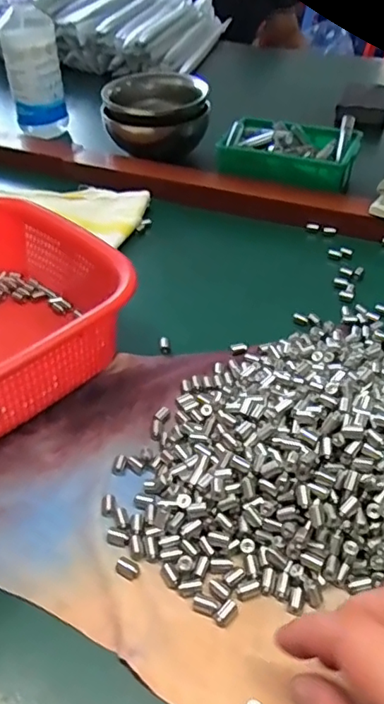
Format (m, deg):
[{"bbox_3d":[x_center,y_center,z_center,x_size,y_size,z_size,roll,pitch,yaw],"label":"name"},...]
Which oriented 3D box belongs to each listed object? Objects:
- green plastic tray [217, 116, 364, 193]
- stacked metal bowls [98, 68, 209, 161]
[{"bbox_3d":[0.109,-0.220,0.632,0.147,0.048,0.092,13,44,15],"label":"green plastic tray"},{"bbox_3d":[-0.044,-0.294,0.700,0.125,0.075,0.125,0,42,0],"label":"stacked metal bowls"}]

